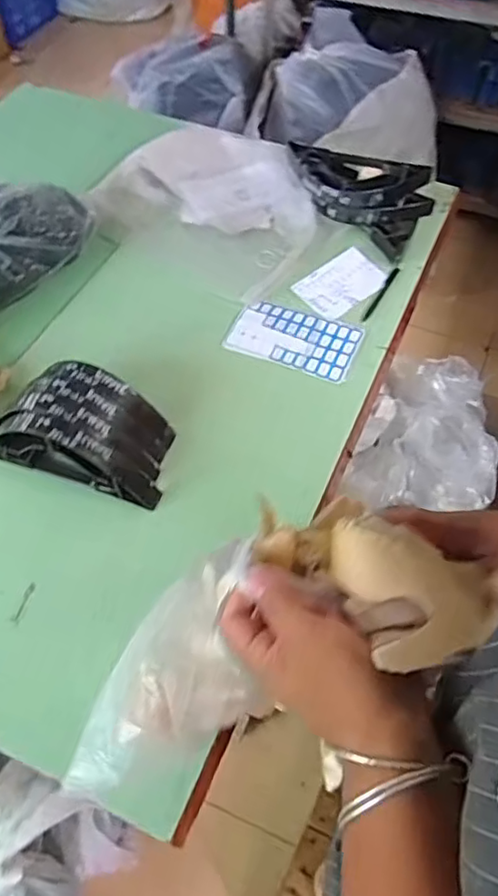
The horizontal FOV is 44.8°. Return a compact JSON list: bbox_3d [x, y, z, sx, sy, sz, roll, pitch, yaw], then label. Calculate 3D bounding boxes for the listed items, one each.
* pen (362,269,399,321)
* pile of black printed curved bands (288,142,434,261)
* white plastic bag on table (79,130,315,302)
[{"bbox_3d":[0.226,-0.265,1.039,0.011,0.014,0.137,27,61,17],"label":"pen"},{"bbox_3d":[0.195,-0.449,1.103,0.268,0.088,0.175,10,58,7],"label":"pile of black printed curved bands"},{"bbox_3d":[-0.062,-0.473,1.149,0.410,0.067,0.368,31,62,19],"label":"white plastic bag on table"}]

